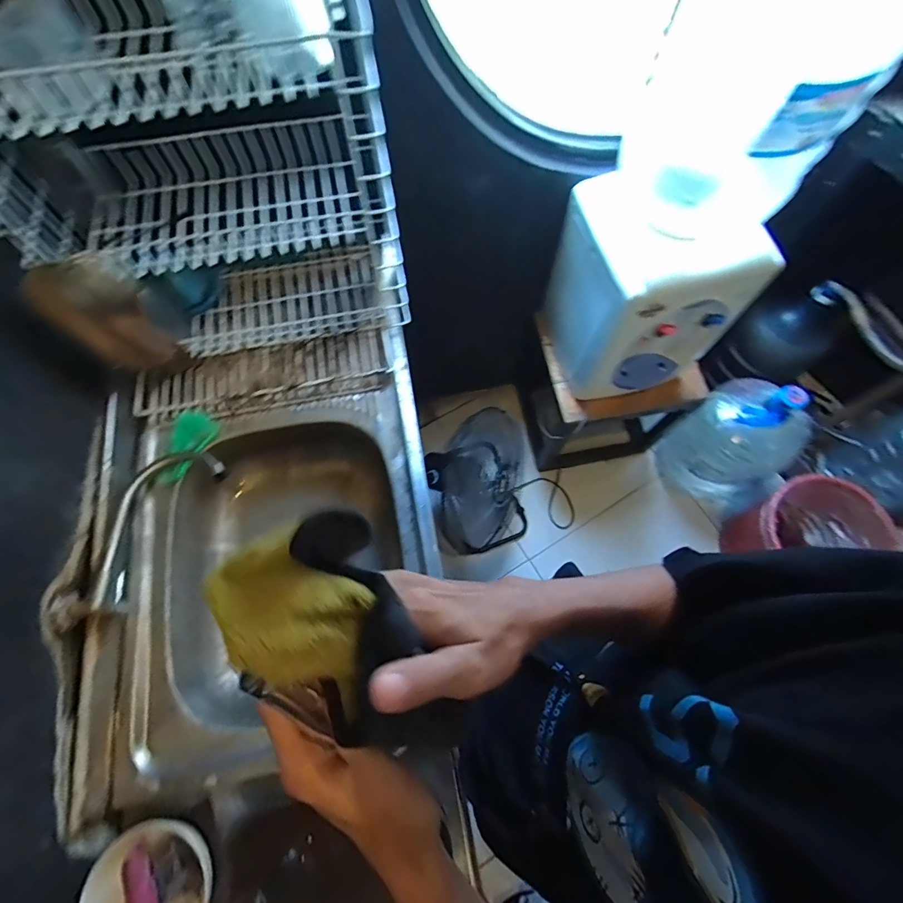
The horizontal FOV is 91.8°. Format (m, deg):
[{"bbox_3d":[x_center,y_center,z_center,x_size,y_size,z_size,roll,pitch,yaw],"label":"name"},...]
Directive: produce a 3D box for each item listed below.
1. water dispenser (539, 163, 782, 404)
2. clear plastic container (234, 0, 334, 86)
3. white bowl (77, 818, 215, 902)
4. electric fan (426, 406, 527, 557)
[{"bbox_3d":[0.446,-0.357,1.018,0.332,0.429,0.319,-23,72,-8],"label":"water dispenser"},{"bbox_3d":[-0.178,-0.466,0.460,0.088,0.095,0.079,-16,71,-5],"label":"clear plastic container"},{"bbox_3d":[-0.370,0.548,0.536,0.147,0.059,0.144,0,71,0],"label":"white bowl"},{"bbox_3d":[0.102,0.102,1.320,0.298,0.420,0.323,0,71,0],"label":"electric fan"}]

